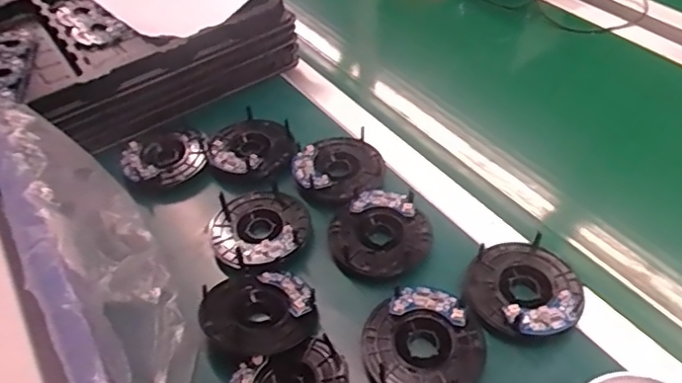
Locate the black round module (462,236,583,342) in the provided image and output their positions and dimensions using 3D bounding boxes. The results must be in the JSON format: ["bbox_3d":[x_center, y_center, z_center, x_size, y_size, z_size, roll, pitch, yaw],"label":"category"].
[{"bbox_3d":[0.168,0.086,0.507,0.099,0.026,0.097,-1,47,2],"label":"black round module"}]

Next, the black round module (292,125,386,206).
[{"bbox_3d":[-0.003,-0.027,0.622,0.100,0.015,0.104,-1,47,2],"label":"black round module"}]

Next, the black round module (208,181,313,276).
[{"bbox_3d":[-0.082,0.035,0.564,0.098,0.020,0.101,-1,47,2],"label":"black round module"}]

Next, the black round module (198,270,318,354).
[{"bbox_3d":[-0.075,0.107,0.499,0.102,0.023,0.085,-6,47,-3],"label":"black round module"}]

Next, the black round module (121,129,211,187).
[{"bbox_3d":[-0.203,-0.043,0.648,0.095,0.023,0.082,-4,47,-1],"label":"black round module"}]

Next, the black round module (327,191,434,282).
[{"bbox_3d":[0.039,0.043,0.560,0.097,0.025,0.093,-1,47,2],"label":"black round module"}]

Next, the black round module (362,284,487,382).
[{"bbox_3d":[0.069,0.130,0.472,0.100,0.020,0.098,-1,47,2],"label":"black round module"}]

